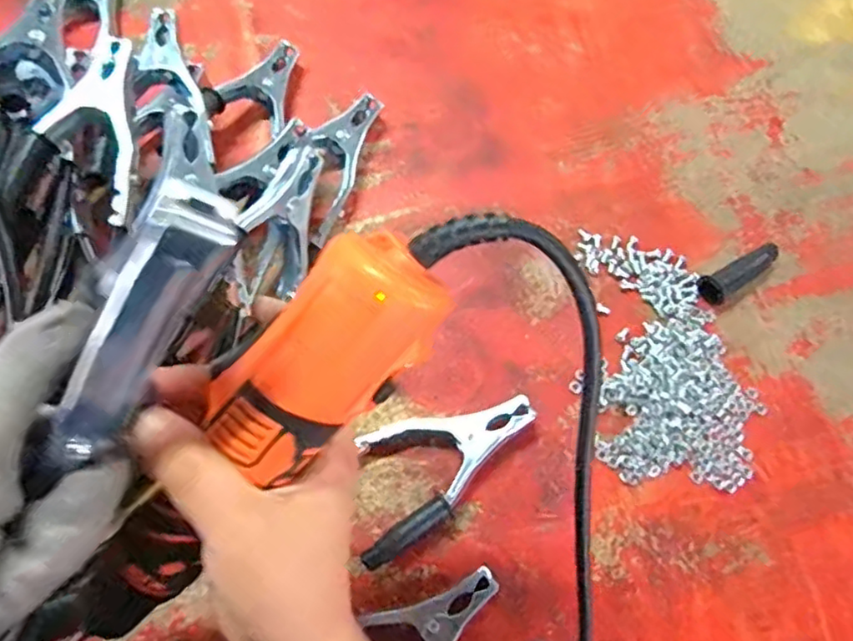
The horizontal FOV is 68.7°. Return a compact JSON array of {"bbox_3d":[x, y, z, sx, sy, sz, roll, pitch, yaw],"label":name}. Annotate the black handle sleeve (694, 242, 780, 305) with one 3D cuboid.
[{"bbox_3d":[0.230,-0.037,0.456,0.070,0.014,0.021,-34,76,-9],"label":"black handle sleeve"}]

